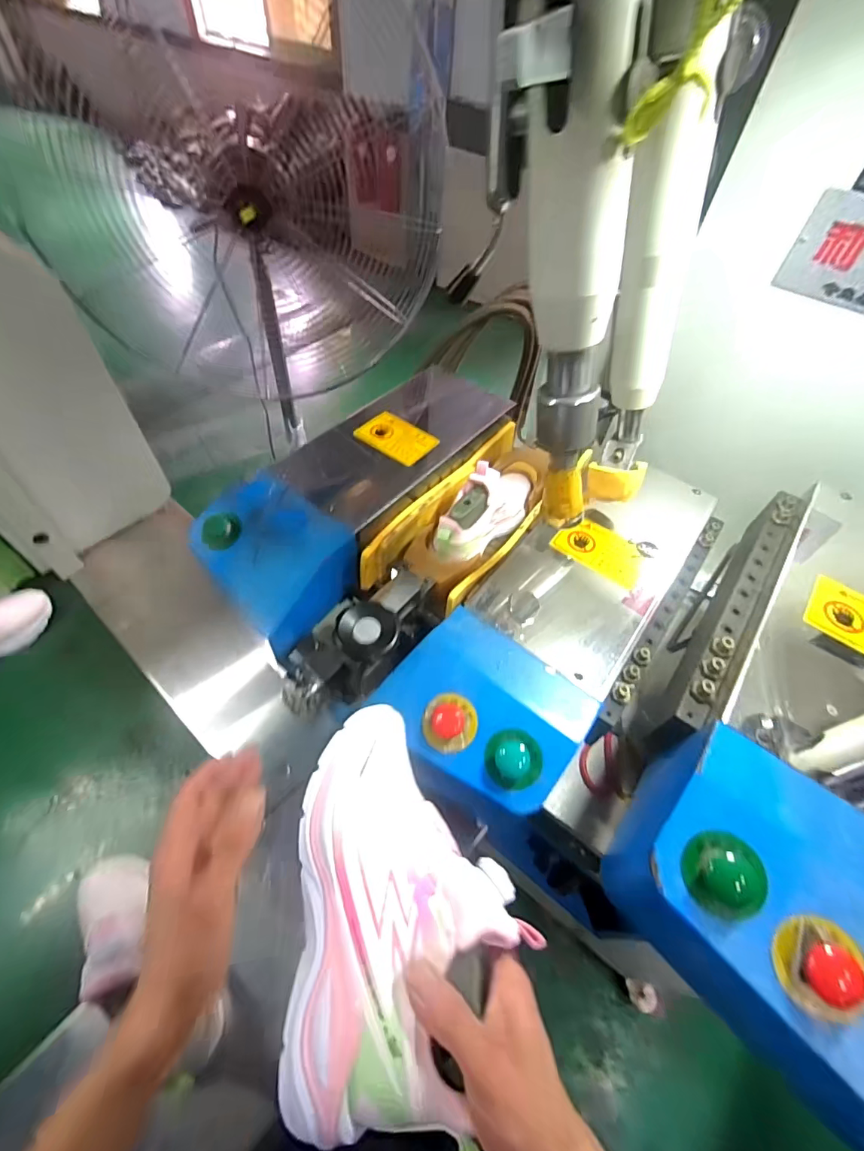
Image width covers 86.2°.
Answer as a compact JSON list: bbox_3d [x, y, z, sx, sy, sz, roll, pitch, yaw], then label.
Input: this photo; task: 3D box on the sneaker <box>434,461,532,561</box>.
[{"bbox_3d":[0.082,-0.106,0.708,0.066,0.131,0.227,33,58,22],"label":"sneaker"}]

